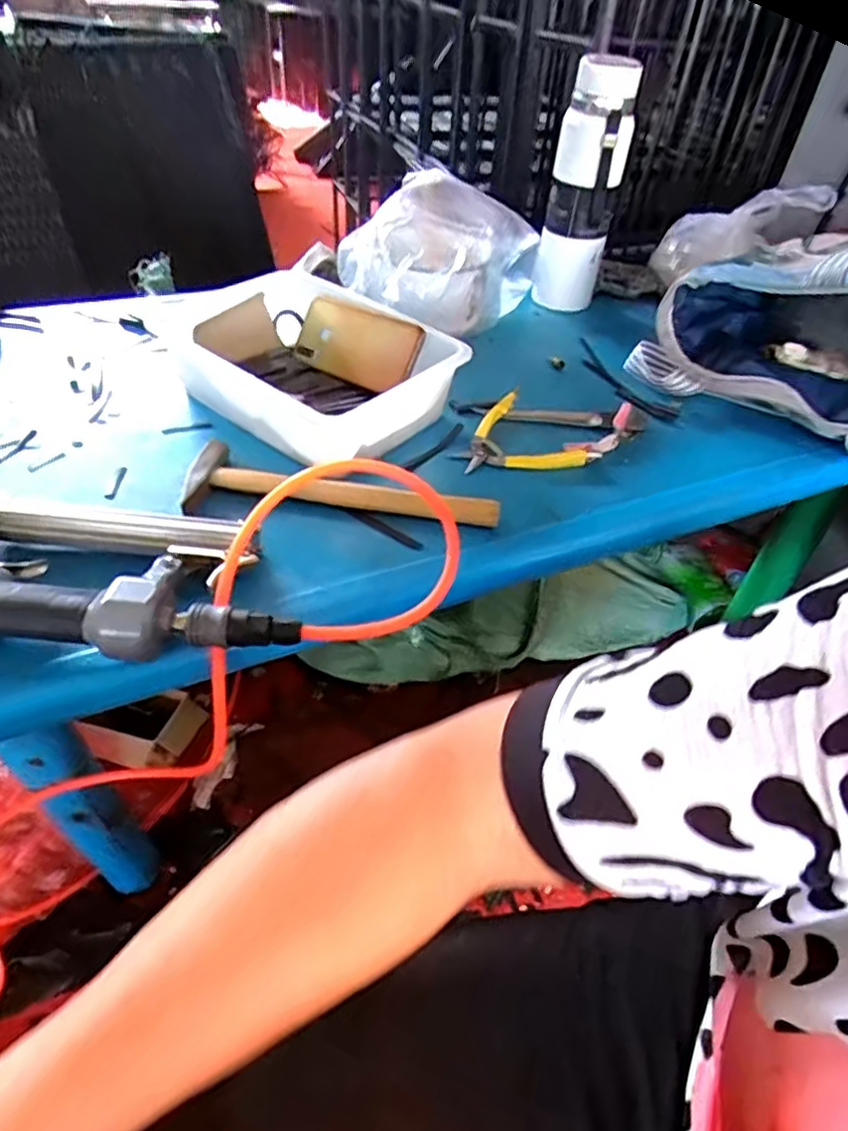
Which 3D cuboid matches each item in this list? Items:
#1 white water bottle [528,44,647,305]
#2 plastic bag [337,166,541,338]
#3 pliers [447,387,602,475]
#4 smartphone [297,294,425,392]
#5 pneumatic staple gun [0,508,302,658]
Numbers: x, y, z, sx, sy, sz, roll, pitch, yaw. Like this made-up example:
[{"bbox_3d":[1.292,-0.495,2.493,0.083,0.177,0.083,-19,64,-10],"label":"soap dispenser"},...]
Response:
[{"bbox_3d":[0.214,-0.492,0.871,0.090,0.286,0.091,10,45,6],"label":"white water bottle"},{"bbox_3d":[-0.010,-0.386,0.818,0.216,0.144,0.225,30,51,23],"label":"plastic bag"},{"bbox_3d":[0.094,-0.140,0.670,0.137,0.007,0.125,-6,46,-9],"label":"pliers"},{"bbox_3d":[-0.076,-0.242,0.709,0.162,0.076,0.011,29,8,29],"label":"smartphone"},{"bbox_3d":[-0.232,0.002,0.462,0.277,0.071,0.153,-3,46,-7],"label":"pneumatic staple gun"}]

